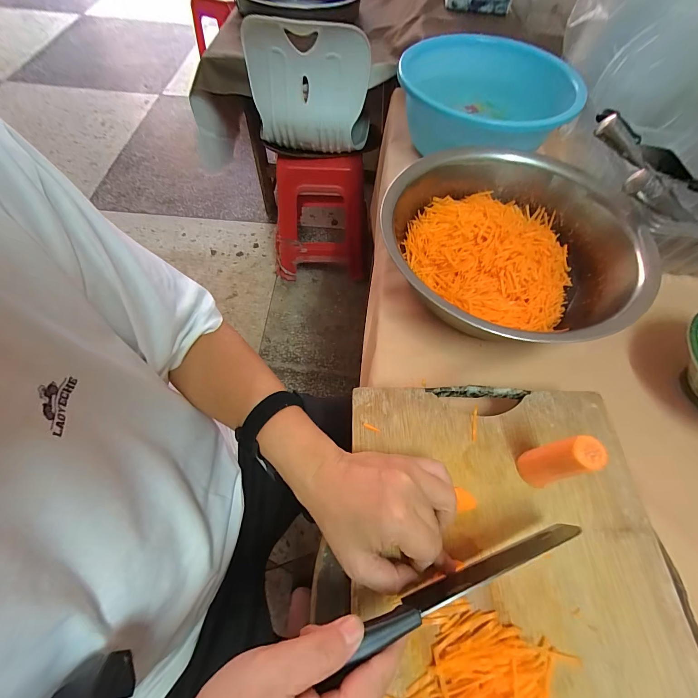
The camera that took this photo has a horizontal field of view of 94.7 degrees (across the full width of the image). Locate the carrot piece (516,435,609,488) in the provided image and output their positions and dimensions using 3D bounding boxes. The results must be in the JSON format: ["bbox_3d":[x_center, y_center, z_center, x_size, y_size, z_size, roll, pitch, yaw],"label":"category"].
[{"bbox_3d":[0.197,0.109,0.306,0.034,0.085,0.033,-7,63,-6],"label":"carrot piece"}]

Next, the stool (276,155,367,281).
[{"bbox_3d":[-0.100,-0.533,1.264,0.350,0.478,0.336,6,63,0],"label":"stool"}]

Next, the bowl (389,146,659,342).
[{"bbox_3d":[0.234,-0.155,0.489,0.353,0.093,0.360,1,63,-2],"label":"bowl"}]

